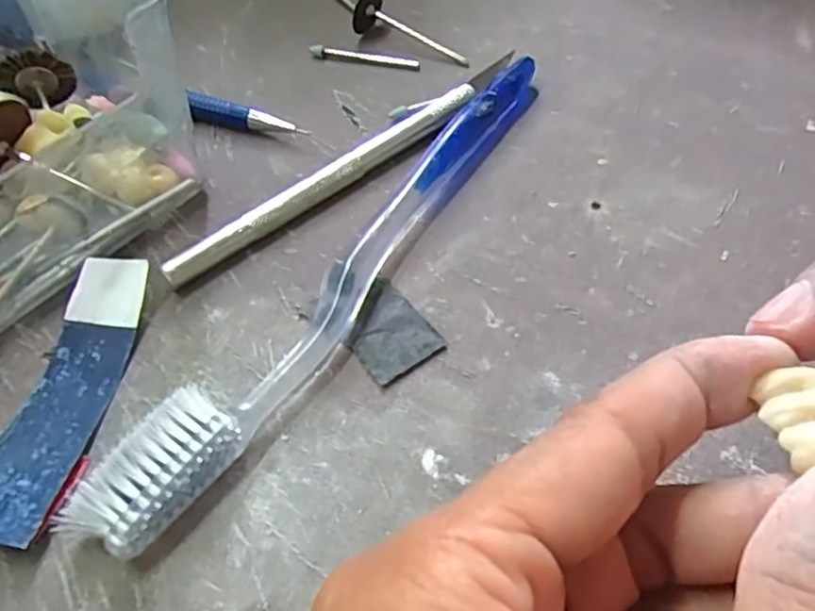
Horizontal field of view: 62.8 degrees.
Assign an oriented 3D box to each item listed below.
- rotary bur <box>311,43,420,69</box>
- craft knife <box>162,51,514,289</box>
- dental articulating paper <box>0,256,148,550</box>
[{"bbox_3d":[-0.016,-0.091,0.245,0.043,0.004,0.005,14,55,15],"label":"rotary bur"},{"bbox_3d":[-0.016,-0.042,0.204,0.128,0.010,0.007,-36,58,-21],"label":"craft knife"},{"bbox_3d":[-0.083,0.020,0.163,0.020,0.009,0.075,4,53,8],"label":"dental articulating paper"}]

